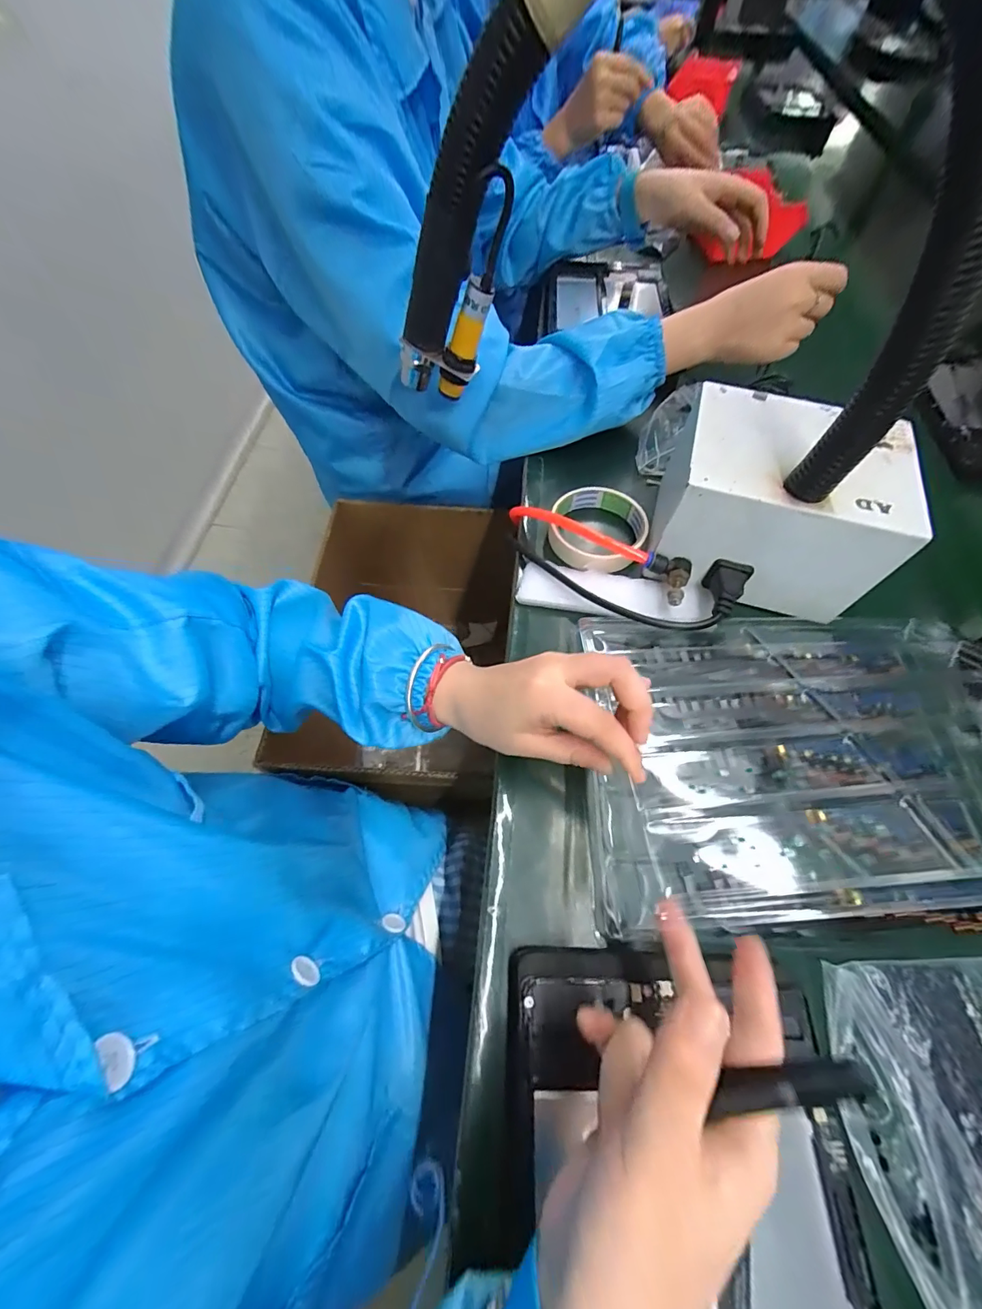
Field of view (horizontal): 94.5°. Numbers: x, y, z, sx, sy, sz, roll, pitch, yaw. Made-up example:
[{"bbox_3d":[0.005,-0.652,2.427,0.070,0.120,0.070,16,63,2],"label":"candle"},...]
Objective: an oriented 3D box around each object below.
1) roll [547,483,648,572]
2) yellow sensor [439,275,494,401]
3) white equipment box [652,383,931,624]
[{"bbox_3d":[0.094,-0.113,0.408,0.085,0.029,0.094,25,64,10],"label":"roll"},{"bbox_3d":[-0.018,-0.199,0.294,0.017,0.069,0.016,-7,61,-30],"label":"yellow sensor"},{"bbox_3d":[0.219,-0.121,0.359,0.152,0.102,0.121,18,63,7],"label":"white equipment box"}]

